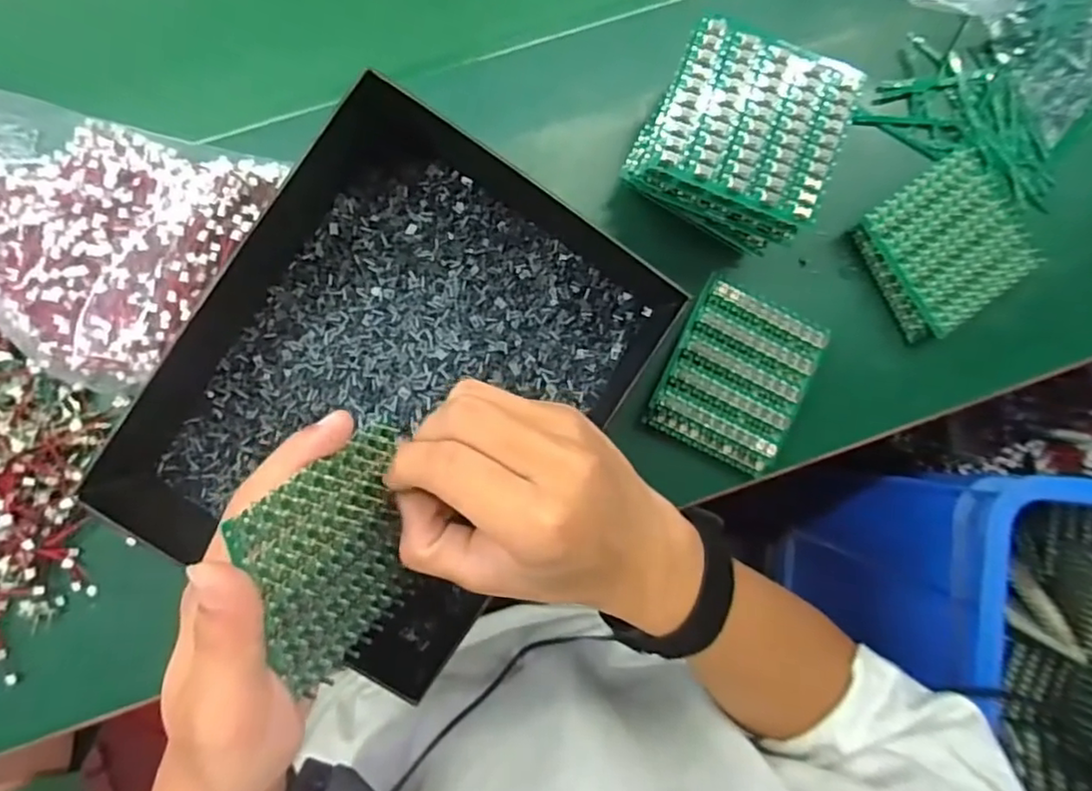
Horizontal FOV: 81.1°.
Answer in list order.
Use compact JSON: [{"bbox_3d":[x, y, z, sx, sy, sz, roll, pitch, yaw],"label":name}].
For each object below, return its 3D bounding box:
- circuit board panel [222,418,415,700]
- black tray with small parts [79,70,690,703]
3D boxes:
[{"bbox_3d":[-0.079,0.064,0.249,0.005,0.074,0.086,9,120,25],"label":"circuit board panel"},{"bbox_3d":[-0.074,-0.006,0.342,0.189,0.046,0.231,33,88,-3],"label":"black tray with small parts"}]

